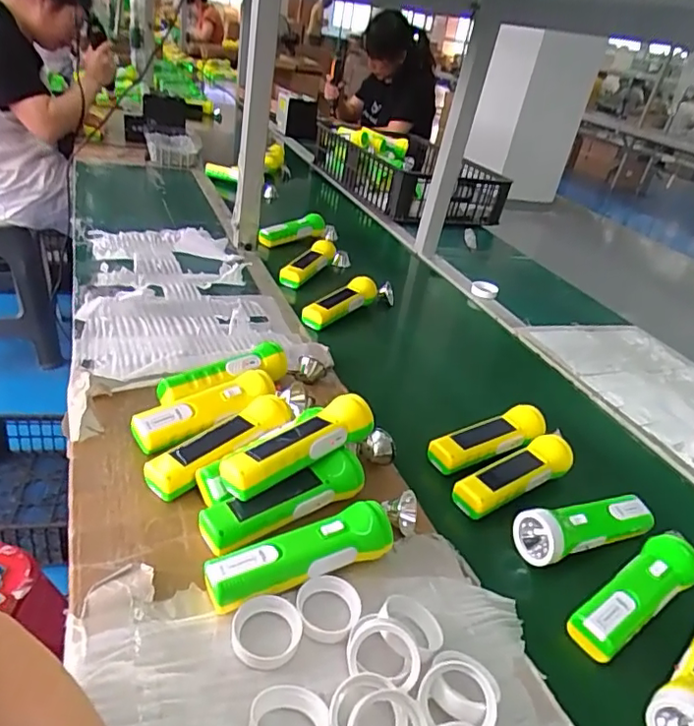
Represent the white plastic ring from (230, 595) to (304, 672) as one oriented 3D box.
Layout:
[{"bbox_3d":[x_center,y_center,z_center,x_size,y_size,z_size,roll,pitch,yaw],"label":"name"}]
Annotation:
[{"bbox_3d":[-0.064,0.215,0.445,0.055,0.017,0.053,5,31,-3],"label":"white plastic ring"}]

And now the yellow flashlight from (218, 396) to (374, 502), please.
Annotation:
[{"bbox_3d":[-0.045,0.082,0.559,0.163,0.054,0.042,-16,44,-38],"label":"yellow flashlight"}]

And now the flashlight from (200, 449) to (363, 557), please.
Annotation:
[{"bbox_3d":[-0.057,0.129,0.544,0.172,0.038,0.044,-16,38,-34],"label":"flashlight"}]

